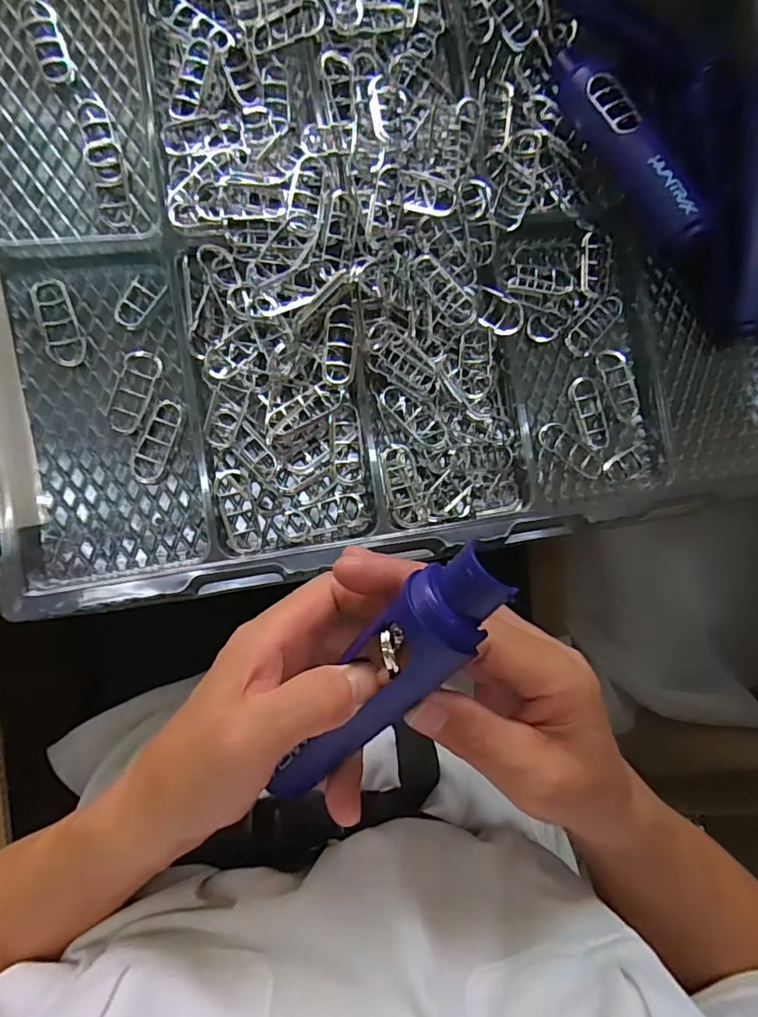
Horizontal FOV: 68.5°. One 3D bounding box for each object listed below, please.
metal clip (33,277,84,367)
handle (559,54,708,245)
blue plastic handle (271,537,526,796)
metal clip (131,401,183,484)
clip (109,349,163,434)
[{"bbox_3d":[-0.196,-0.113,0.340,0.020,0.004,0.054,-15,91,-10],"label":"metal clip"},{"bbox_3d":[0.163,-0.241,0.369,0.026,0.032,0.168,-22,72,-5],"label":"handle"},{"bbox_3d":[-0.003,0.082,0.237,0.032,0.025,0.168,30,122,-4],"label":"blue plastic handle"},{"bbox_3d":[-0.139,-0.042,0.347,0.020,0.005,0.053,20,85,-8],"label":"metal clip"},{"bbox_3d":[-0.153,-0.073,0.348,0.023,0.005,0.052,16,86,-9],"label":"clip"}]

